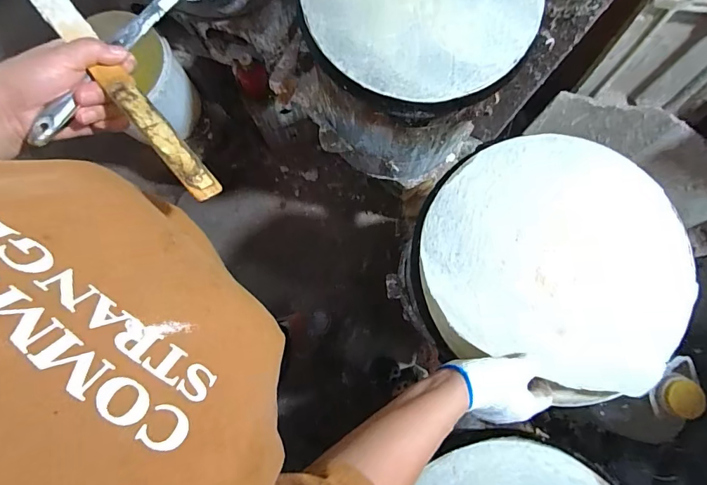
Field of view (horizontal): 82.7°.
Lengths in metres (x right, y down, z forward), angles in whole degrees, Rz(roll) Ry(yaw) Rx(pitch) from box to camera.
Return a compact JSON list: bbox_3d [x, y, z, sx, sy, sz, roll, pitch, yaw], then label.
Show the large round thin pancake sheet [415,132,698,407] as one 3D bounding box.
[{"bbox_3d":[0.265,0.018,0.535,0.340,0.061,0.323,23,81,4],"label":"large round thin pancake sheet"}]

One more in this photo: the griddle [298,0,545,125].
[{"bbox_3d":[0.095,-0.366,0.615,0.346,0.067,0.341,0,87,3],"label":"griddle"}]

